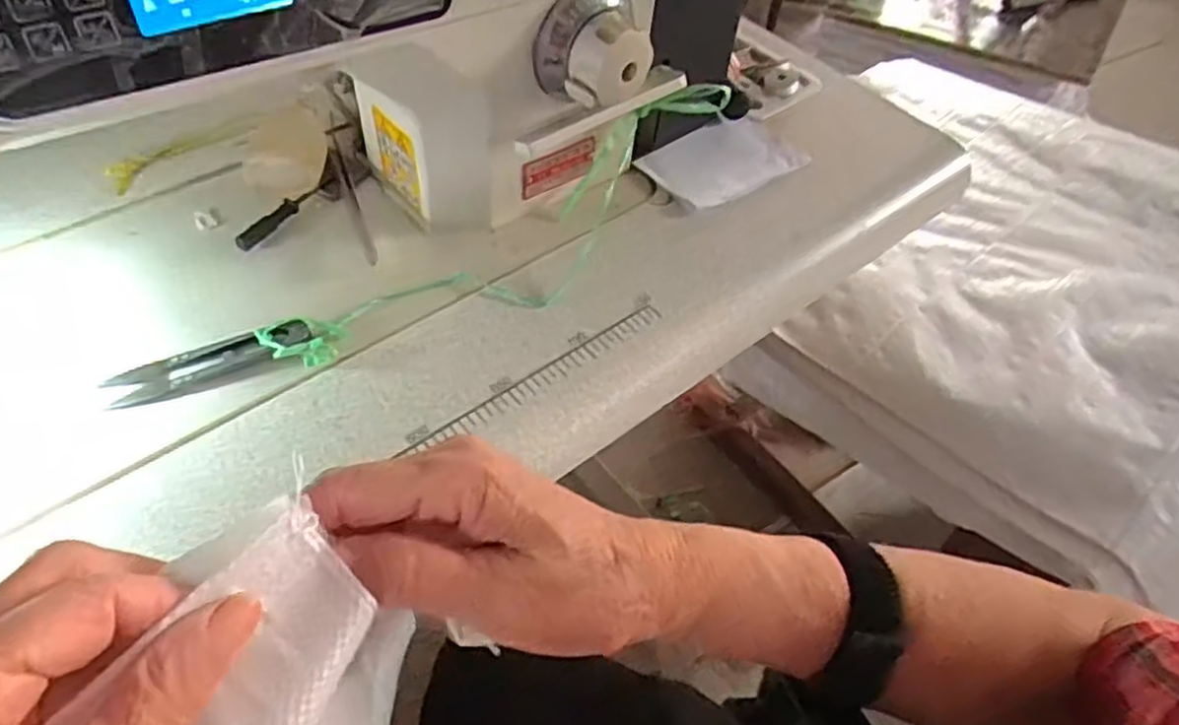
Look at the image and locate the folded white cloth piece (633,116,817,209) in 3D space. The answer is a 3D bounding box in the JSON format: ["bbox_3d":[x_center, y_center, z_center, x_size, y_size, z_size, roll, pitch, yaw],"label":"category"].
[{"bbox_3d":[0.089,-0.137,0.513,0.096,0.006,0.072,-27,58,-25],"label":"folded white cloth piece"}]

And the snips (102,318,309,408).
[{"bbox_3d":[-0.188,-0.001,0.383,0.094,0.013,0.028,-12,53,-15],"label":"snips"}]

